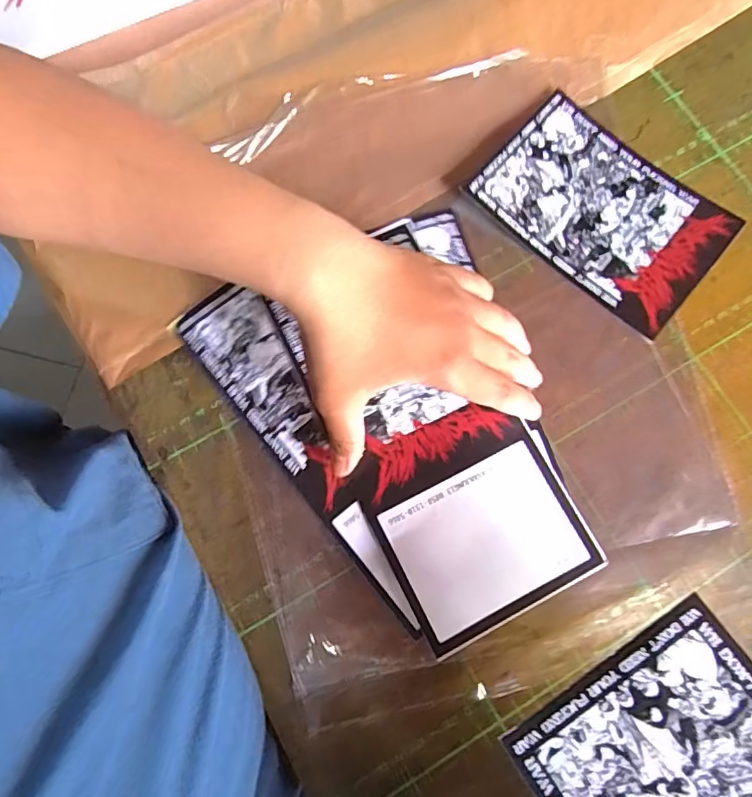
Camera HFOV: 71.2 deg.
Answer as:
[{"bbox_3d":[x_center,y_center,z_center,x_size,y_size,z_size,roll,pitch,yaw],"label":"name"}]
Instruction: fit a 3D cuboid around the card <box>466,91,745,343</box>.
[{"bbox_3d":[0.142,-0.120,0.331,0.143,0.007,0.103,42,79,7],"label":"card"}]

